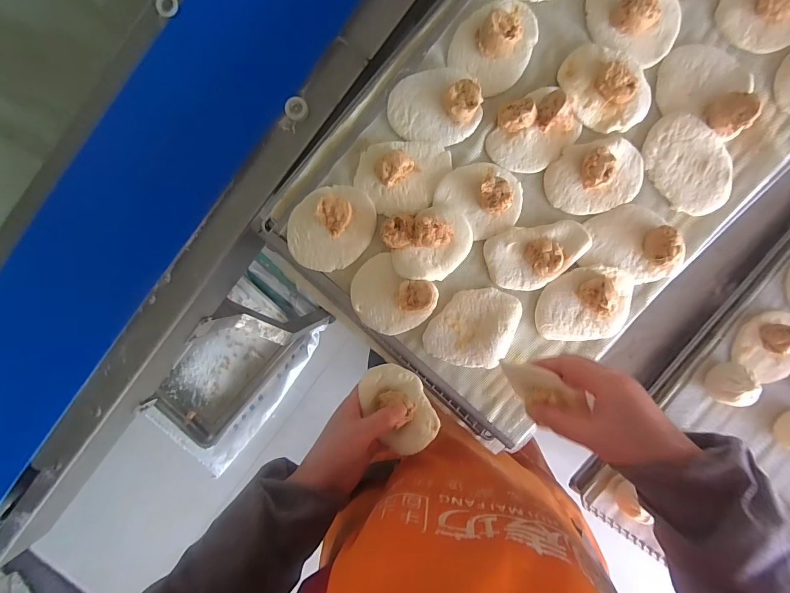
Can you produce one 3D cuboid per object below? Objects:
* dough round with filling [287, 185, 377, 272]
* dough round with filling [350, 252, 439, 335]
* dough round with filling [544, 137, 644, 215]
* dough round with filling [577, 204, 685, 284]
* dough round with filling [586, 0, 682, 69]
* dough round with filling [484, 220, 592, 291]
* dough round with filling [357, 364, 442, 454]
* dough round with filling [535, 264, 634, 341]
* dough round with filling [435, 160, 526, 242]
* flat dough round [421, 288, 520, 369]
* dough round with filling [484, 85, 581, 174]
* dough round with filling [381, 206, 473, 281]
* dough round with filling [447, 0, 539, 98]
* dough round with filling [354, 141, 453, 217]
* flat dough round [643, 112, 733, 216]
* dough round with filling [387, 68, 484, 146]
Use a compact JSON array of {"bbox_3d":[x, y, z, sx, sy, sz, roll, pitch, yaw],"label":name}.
[{"bbox_3d":[-0.076,-0.081,0.426,0.091,0.030,0.104,45,95,-1],"label":"dough round with filling"},{"bbox_3d":[-0.006,0.003,0.430,0.096,0.029,0.083,36,95,0],"label":"dough round with filling"},{"bbox_3d":[0.225,-0.134,0.410,0.104,0.025,0.075,-11,94,4],"label":"dough round with filling"},{"bbox_3d":[0.265,-0.057,0.409,0.102,0.028,0.086,-8,94,3],"label":"dough round with filling"},{"bbox_3d":[0.259,-0.306,0.396,0.104,0.027,0.081,36,95,0],"label":"dough round with filling"},{"bbox_3d":[0.162,-0.045,0.415,0.111,0.022,0.069,-8,94,3],"label":"dough round with filling"},{"bbox_3d":[0.005,0.126,0.424,0.067,0.026,0.101,-26,73,-8],"label":"dough round with filling"},{"bbox_3d":[0.218,0.010,0.416,0.105,0.031,0.082,-6,94,3],"label":"dough round with filling"},{"bbox_3d":[0.100,-0.114,0.415,0.090,0.027,0.079,43,95,-1],"label":"dough round with filling"},{"bbox_3d":[0.092,0.036,0.434,0.094,0.011,0.097,20,95,1],"label":"flat dough round"},{"bbox_3d":[0.153,-0.183,0.404,0.093,0.035,0.078,-43,91,5],"label":"dough round with filling"},{"bbox_3d":[0.040,-0.060,0.419,0.095,0.027,0.078,-16,94,4],"label":"dough round with filling"},{"bbox_3d":[0.114,-0.283,0.403,0.084,0.031,0.096,42,95,-1],"label":"dough round with filling"},{"bbox_3d":[0.009,-0.137,0.416,0.111,0.040,0.081,-2,94,3],"label":"dough round with filling"},{"bbox_3d":[0.327,-0.147,0.411,0.077,0.008,0.112,-38,92,5],"label":"flat dough round"},{"bbox_3d":[0.045,-0.214,0.411,0.102,0.028,0.079,9,95,2],"label":"dough round with filling"}]

